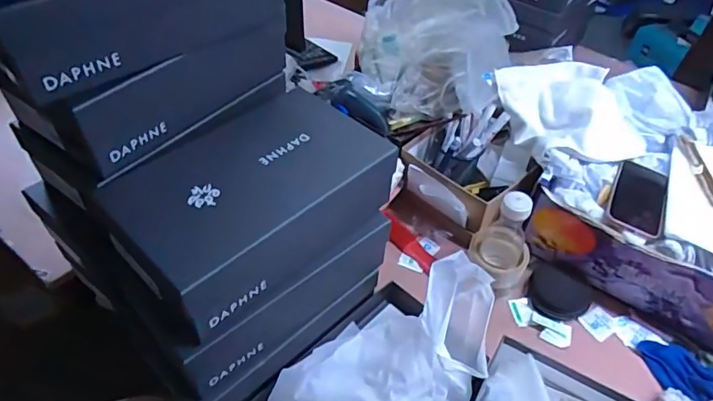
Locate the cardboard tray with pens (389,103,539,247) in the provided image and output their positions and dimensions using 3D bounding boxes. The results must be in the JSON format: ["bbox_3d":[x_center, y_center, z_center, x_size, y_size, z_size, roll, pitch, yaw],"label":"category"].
[{"bbox_3d":[0.210,-0.053,0.909,0.198,0.167,0.235,33,54,26],"label":"cardboard tray with pens"}]

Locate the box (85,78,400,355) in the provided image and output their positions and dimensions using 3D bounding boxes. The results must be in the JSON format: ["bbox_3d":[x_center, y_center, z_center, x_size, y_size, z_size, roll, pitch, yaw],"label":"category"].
[{"bbox_3d":[-0.122,0.003,0.629,0.312,0.121,0.198,-35,57,-29],"label":"box"}]

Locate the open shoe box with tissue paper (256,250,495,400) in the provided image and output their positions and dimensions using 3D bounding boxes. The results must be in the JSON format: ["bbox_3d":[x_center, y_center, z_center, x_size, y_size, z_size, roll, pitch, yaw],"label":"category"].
[{"bbox_3d":[0.037,0.210,0.651,0.198,0.151,0.338,34,54,26],"label":"open shoe box with tissue paper"}]

